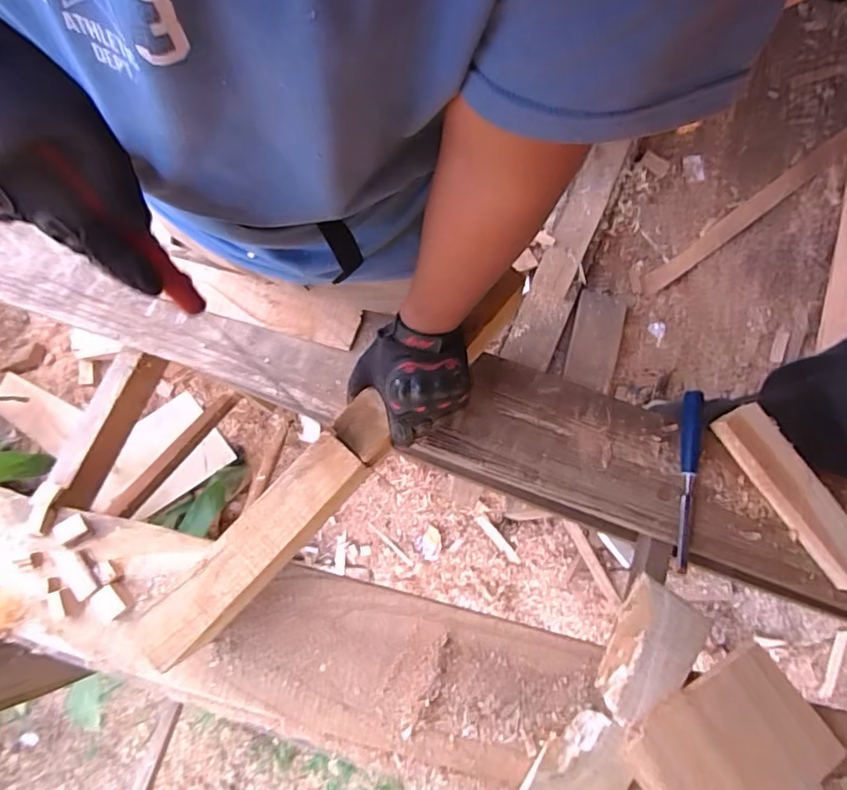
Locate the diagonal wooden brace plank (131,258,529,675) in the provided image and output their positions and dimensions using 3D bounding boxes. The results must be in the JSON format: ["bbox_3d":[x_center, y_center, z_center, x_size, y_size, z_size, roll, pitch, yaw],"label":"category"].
[{"bbox_3d":[-0.083,0.062,0.574,0.065,0.038,0.540,44,82,8],"label":"diagonal wooden brace plank"}]

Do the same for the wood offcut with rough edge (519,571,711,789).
[{"bbox_3d":[0.217,0.356,0.598,0.089,0.033,0.287,33,80,6],"label":"wood offcut with rough edge"}]

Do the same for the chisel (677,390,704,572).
[{"bbox_3d":[0.335,0.106,0.657,0.028,0.033,0.218,5,78,1],"label":"chisel"}]

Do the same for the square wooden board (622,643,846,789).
[{"bbox_3d":[0.332,0.384,0.566,0.195,0.019,0.149,-33,80,-7],"label":"square wooden board"}]

